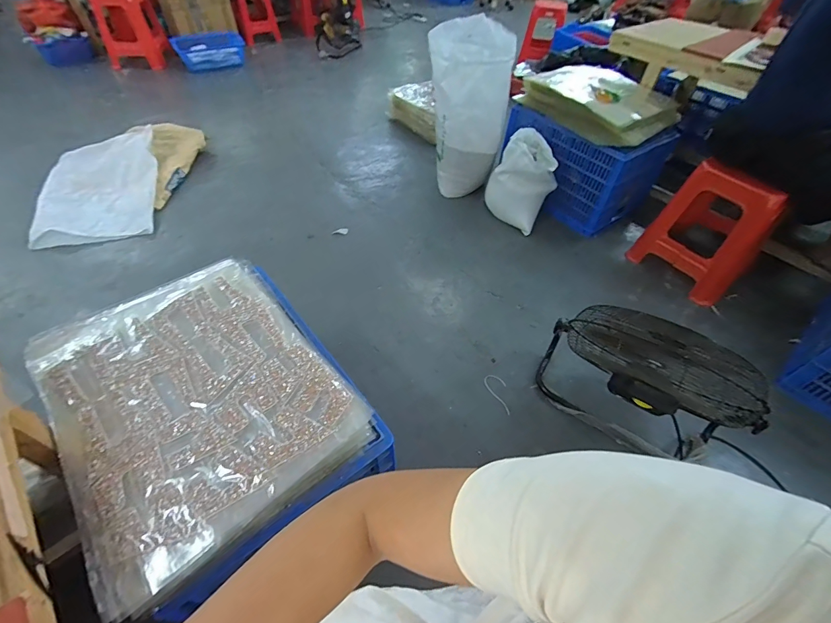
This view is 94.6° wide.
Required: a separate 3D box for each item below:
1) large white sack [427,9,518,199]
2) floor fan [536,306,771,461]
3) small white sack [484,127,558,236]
[{"bbox_3d":[0.251,-0.872,1.710,0.325,0.705,0.233,11,53,14],"label":"large white sack"},{"bbox_3d":[0.644,0.227,1.121,0.550,0.445,0.256,36,56,22],"label":"floor fan"},{"bbox_3d":[0.514,-0.608,1.813,0.197,0.390,0.288,-32,61,-29],"label":"small white sack"}]

